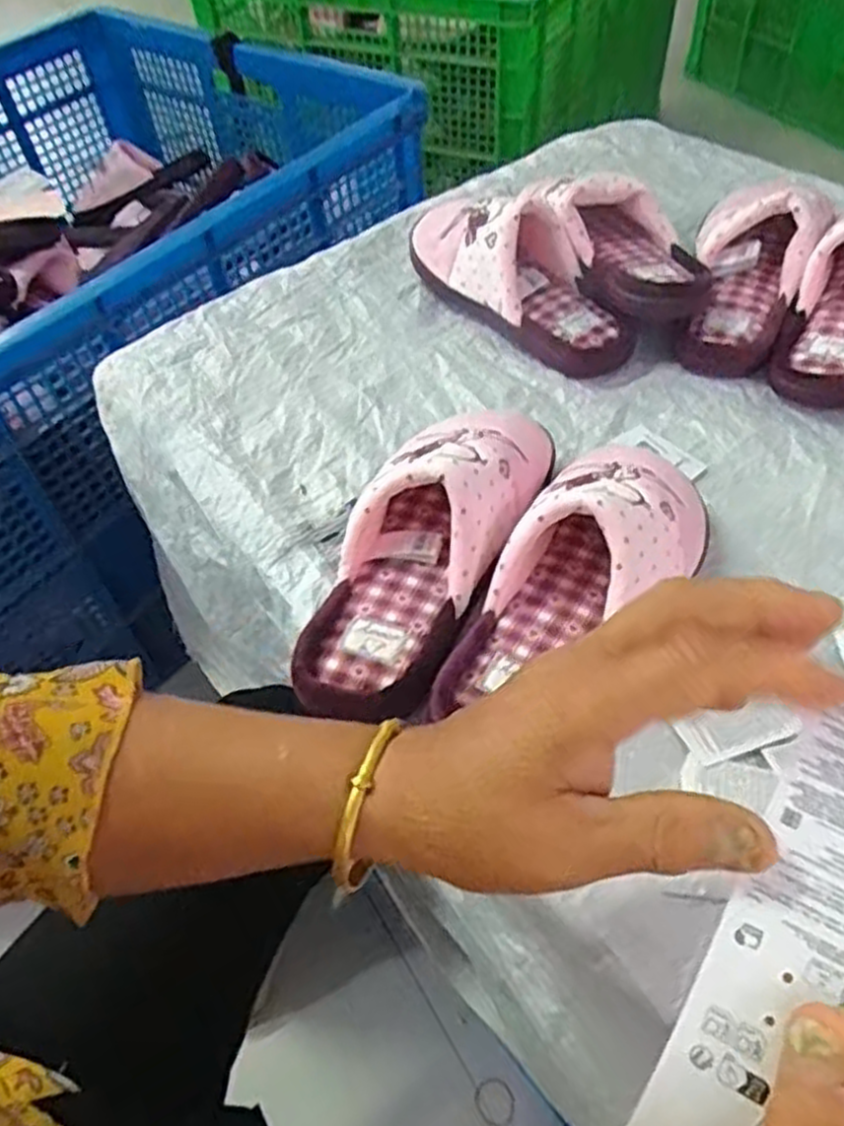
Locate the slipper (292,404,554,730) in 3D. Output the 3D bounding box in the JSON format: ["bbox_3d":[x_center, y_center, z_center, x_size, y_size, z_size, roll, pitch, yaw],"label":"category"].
[{"bbox_3d":[0.007,-0.019,0.451,0.083,0.082,0.238,19,54,18],"label":"slipper"}]

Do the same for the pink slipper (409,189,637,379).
[{"bbox_3d":[0.075,-0.243,0.638,0.084,0.076,0.236,-37,57,-24],"label":"pink slipper"}]

